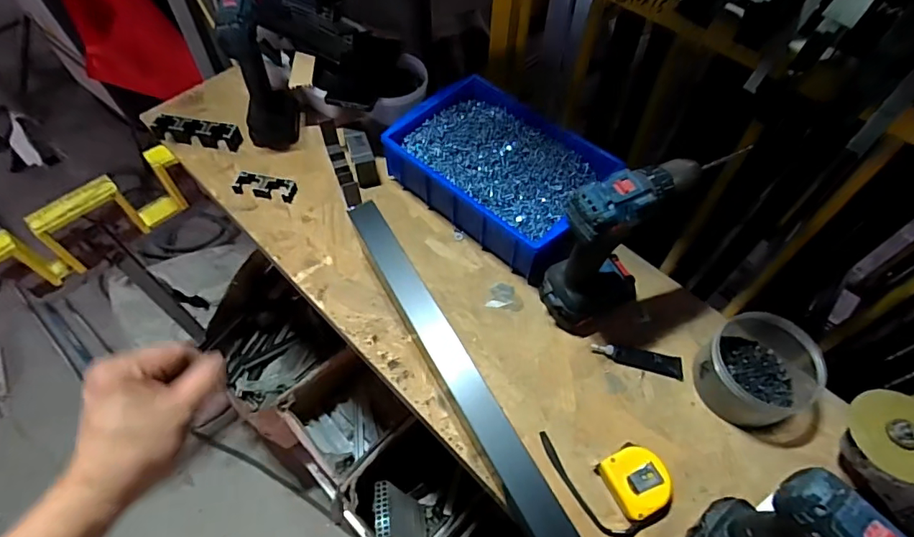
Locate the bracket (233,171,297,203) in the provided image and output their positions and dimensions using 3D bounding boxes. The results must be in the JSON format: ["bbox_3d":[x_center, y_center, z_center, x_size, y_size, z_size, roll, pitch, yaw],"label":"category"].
[{"bbox_3d":[-0.291,-0.124,0.769,0.089,0.019,0.036,7,59,3],"label":"bracket"}]

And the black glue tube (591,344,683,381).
[{"bbox_3d":[0.224,0.112,0.623,0.107,0.013,0.025,11,59,6],"label":"black glue tube"}]

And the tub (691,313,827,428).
[{"bbox_3d":[0.349,0.115,0.590,0.125,0.070,0.115,0,58,0],"label":"tub"}]

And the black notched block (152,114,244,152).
[{"bbox_3d":[-0.420,-0.221,0.820,0.141,0.031,0.034,9,59,5],"label":"black notched block"}]

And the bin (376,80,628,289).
[{"bbox_3d":[0.068,-0.144,0.744,0.298,0.078,0.210,39,66,21],"label":"bin"}]

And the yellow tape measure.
[{"bbox_3d":[0.194,0.230,0.544,0.059,0.032,0.072,-26,62,-15],"label":"yellow tape measure"}]

